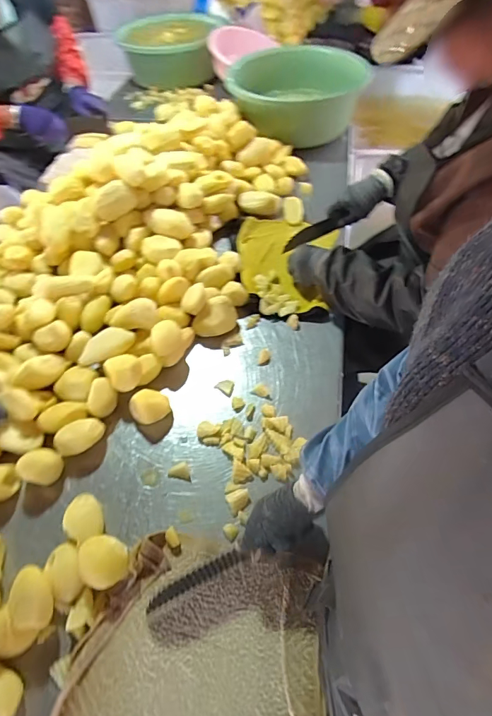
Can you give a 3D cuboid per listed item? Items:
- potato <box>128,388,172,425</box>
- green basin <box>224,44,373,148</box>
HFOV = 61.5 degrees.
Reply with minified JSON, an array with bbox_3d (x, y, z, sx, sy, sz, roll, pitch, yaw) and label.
[{"bbox_3d":[-0.168,0.084,0.718,0.063,0.047,0.048,-28,56,-16],"label":"potato"},{"bbox_3d":[0.153,-0.795,1.278,0.385,0.179,0.431,13,55,13],"label":"green basin"}]

